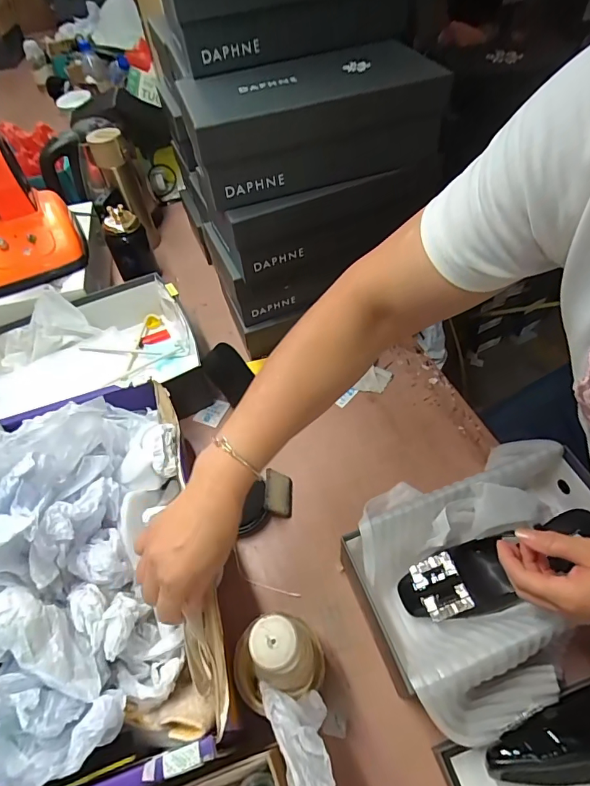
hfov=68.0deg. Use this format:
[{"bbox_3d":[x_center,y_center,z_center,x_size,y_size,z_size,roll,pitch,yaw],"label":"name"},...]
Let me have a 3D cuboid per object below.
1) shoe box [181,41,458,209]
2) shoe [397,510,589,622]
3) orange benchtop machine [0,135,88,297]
[{"bbox_3d":[0.019,-0.349,0.557,0.305,0.096,0.147,-18,54,-9],"label":"shoe box"},{"bbox_3d":[0.234,0.195,0.496,0.233,0.048,0.072,-24,54,1],"label":"shoe"},{"bbox_3d":[-0.481,-0.304,0.734,0.184,0.219,0.178,-29,56,-16],"label":"orange benchtop machine"}]

